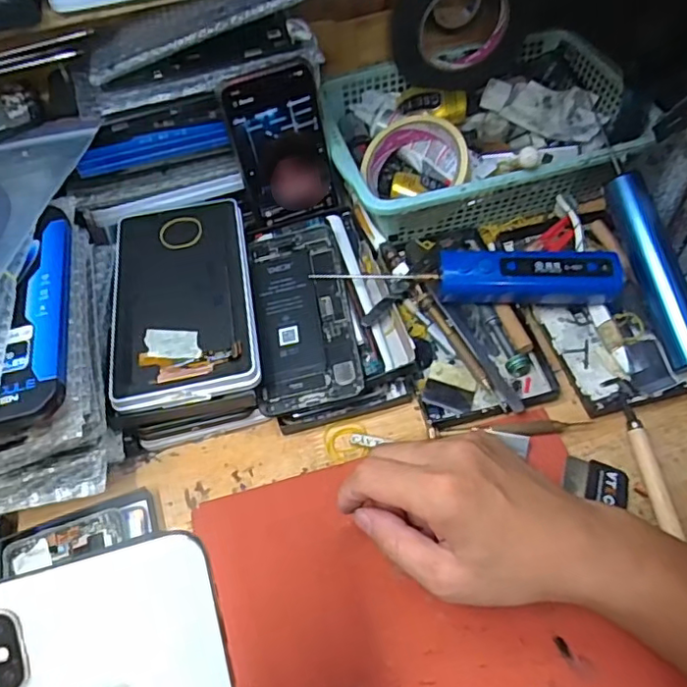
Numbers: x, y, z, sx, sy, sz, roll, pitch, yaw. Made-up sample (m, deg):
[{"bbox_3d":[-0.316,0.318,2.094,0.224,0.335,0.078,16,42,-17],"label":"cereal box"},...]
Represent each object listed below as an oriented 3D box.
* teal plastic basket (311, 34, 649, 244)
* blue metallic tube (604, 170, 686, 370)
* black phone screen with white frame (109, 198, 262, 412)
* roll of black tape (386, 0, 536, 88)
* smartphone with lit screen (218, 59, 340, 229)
[{"bbox_3d":[0.117,-0.194,0.527,0.262,0.059,0.192,-12,55,-4],"label":"teal plastic basket"},{"bbox_3d":[0.236,-0.057,0.440,0.027,0.029,0.150,-13,75,-6],"label":"blue metallic tube"},{"bbox_3d":[-0.121,-0.037,0.441,0.101,0.009,0.179,-12,56,-3],"label":"black phone screen with white frame"},{"bbox_3d":[0.112,-0.290,0.531,0.136,0.117,0.046,-16,55,-6],"label":"roll of black tape"},{"bbox_3d":[-0.049,-0.157,0.477,0.073,0.123,0.013,-18,37,-6],"label":"smartphone with lit screen"}]

